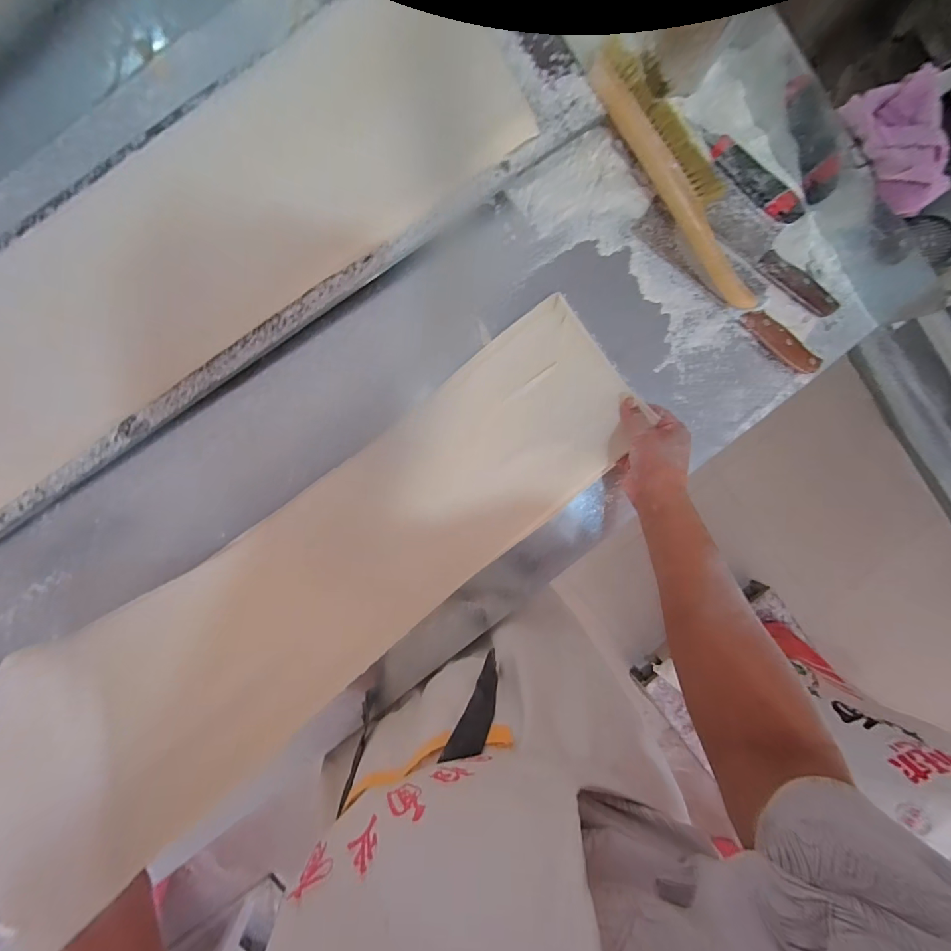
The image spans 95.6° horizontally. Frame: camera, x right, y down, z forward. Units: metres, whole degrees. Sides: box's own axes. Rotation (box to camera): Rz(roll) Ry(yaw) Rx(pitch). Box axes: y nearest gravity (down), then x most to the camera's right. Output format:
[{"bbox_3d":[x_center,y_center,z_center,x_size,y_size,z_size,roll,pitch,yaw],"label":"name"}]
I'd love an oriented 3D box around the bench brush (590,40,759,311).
[{"bbox_3d":[0.256,-0.357,0.523,0.096,0.051,0.342,-37,97,0],"label":"bench brush"}]

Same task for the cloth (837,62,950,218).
[{"bbox_3d":[0.449,-0.346,0.453,0.063,0.041,0.134,-21,95,-1],"label":"cloth"}]

